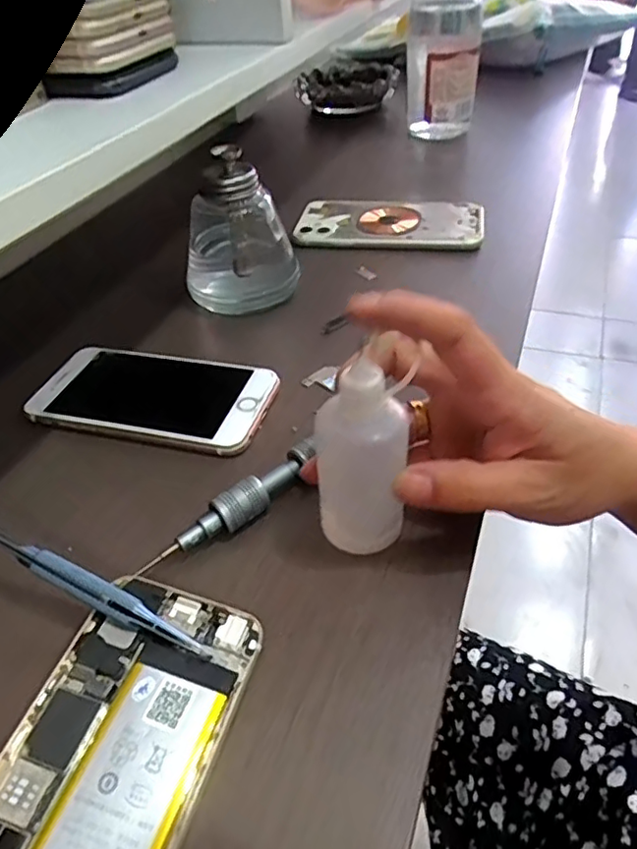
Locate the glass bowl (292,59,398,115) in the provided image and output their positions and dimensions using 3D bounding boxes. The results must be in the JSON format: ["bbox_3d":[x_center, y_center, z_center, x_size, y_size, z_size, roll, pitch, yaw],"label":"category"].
[{"bbox_3d":[0.033,-0.430,0.746,0.122,0.032,0.143,-7,42,-1],"label":"glass bowl"}]

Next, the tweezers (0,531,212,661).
[{"bbox_3d":[-0.099,0.058,0.227,0.126,0.004,0.010,26,50,8],"label":"tweezers"}]

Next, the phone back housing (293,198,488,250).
[{"bbox_3d":[0.058,-0.164,0.479,0.146,0.015,0.077,6,45,12],"label":"phone back housing"}]

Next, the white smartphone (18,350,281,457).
[{"bbox_3d":[-0.093,-0.017,0.337,0.133,0.009,0.068,9,45,15],"label":"white smartphone"}]

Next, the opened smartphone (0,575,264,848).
[{"bbox_3d":[-0.072,0.114,0.189,0.066,0.009,0.135,9,45,16],"label":"opened smartphone"}]

